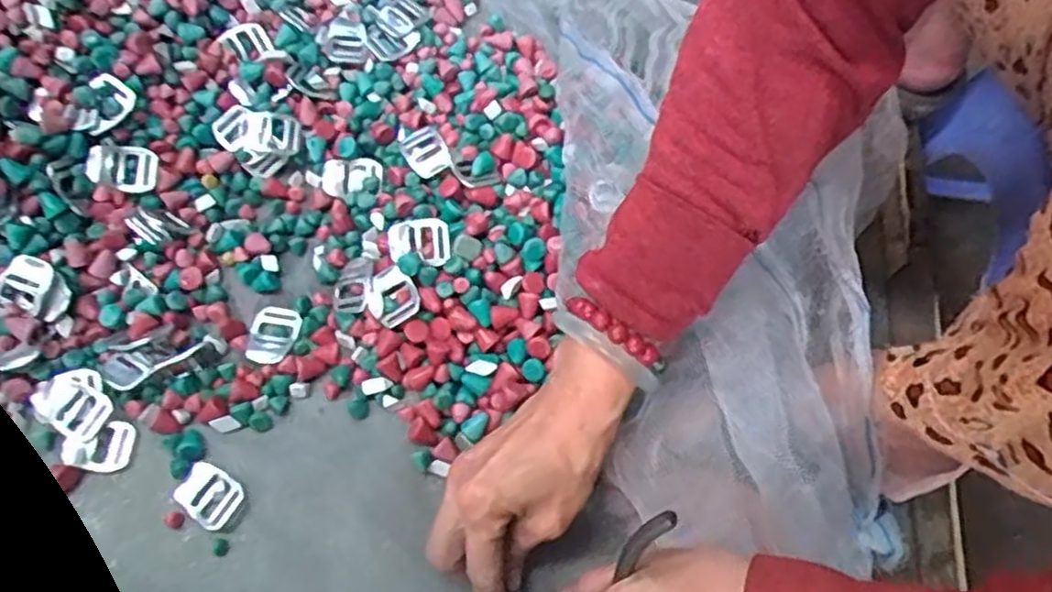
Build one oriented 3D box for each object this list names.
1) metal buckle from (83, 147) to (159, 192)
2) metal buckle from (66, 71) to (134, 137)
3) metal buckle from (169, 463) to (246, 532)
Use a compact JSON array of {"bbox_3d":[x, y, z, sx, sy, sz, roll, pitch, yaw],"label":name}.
[{"bbox_3d":[-0.260,-0.082,0.471,0.041,0.004,0.027,3,89,-18],"label":"metal buckle"},{"bbox_3d":[-0.270,-0.121,0.467,0.027,0.005,0.040,41,72,-30],"label":"metal buckle"},{"bbox_3d":[-0.180,0.112,0.416,0.037,0.004,0.029,34,68,11],"label":"metal buckle"}]

